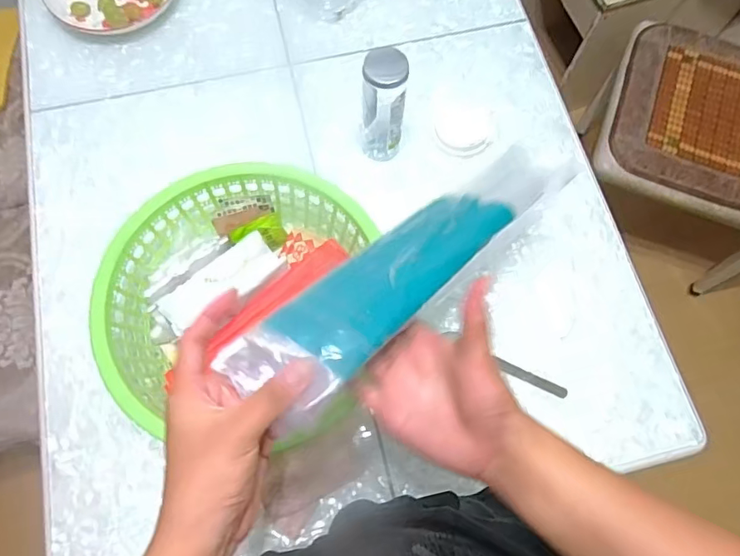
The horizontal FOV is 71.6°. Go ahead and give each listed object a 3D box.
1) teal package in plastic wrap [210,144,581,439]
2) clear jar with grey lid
[{"bbox_3d":[0.044,-0.018,0.415,0.352,0.037,0.074,-37,76,-29],"label":"teal package in plastic wrap"},{"bbox_3d":[0.020,-0.223,0.665,0.055,0.160,0.061,8,72,1],"label":"clear jar with grey lid"}]

